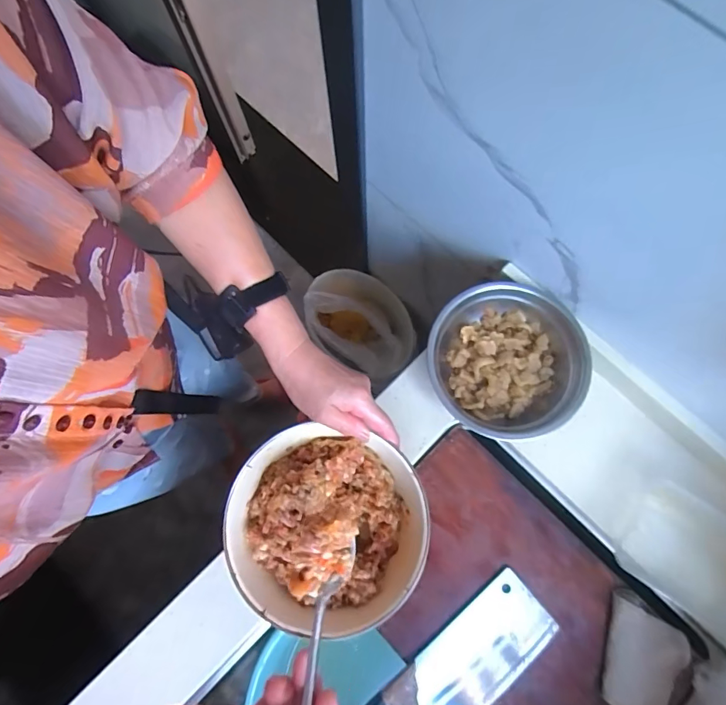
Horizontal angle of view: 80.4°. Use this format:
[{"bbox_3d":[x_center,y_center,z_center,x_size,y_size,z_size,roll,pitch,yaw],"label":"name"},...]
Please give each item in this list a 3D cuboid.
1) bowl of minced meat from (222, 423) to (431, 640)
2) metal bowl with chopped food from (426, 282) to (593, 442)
[{"bbox_3d":[-0.036,0.184,0.460,0.194,0.078,0.184,0,77,1],"label":"bowl of minced meat"},{"bbox_3d":[0.168,0.011,0.519,0.174,0.059,0.179,0,77,1],"label":"metal bowl with chopped food"}]

